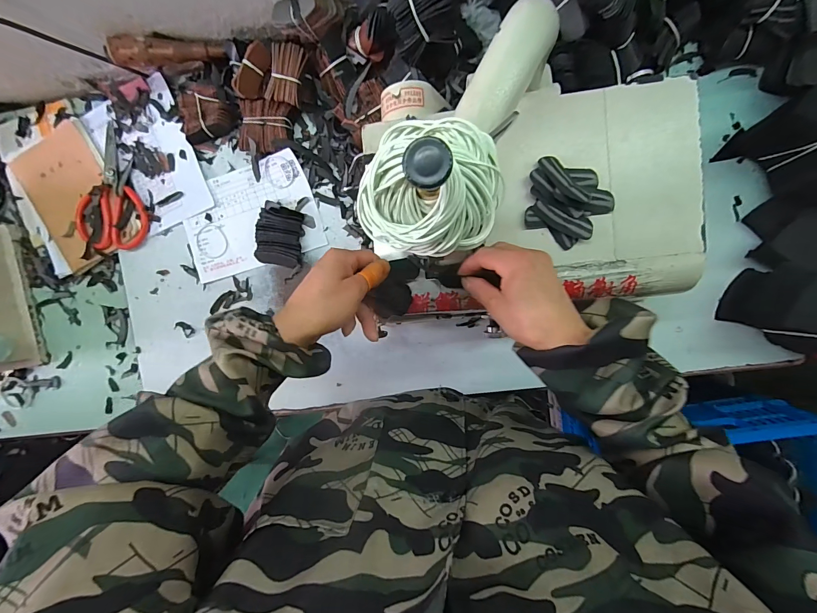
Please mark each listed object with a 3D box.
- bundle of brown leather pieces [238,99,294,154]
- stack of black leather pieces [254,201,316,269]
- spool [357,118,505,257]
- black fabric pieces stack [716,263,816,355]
[{"bbox_3d":[-0.208,-0.258,0.514,0.074,0.025,0.067,9,97,4],"label":"bundle of brown leather pieces"},{"bbox_3d":[-0.191,-0.104,0.531,0.080,0.022,0.087,19,97,3],"label":"stack of black leather pieces"},{"bbox_3d":[0.010,-0.066,0.186,0.076,0.055,0.072,1,97,5],"label":"spool"},{"bbox_3d":[0.503,0.006,0.443,0.133,0.109,0.097,13,98,4],"label":"black fabric pieces stack"}]

